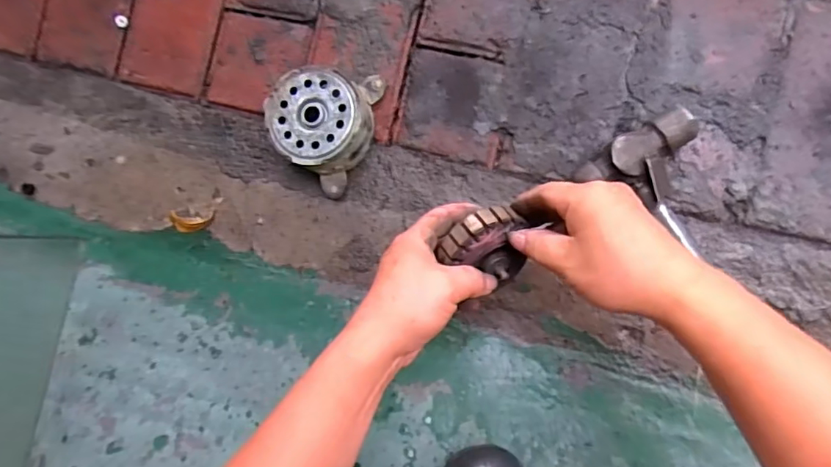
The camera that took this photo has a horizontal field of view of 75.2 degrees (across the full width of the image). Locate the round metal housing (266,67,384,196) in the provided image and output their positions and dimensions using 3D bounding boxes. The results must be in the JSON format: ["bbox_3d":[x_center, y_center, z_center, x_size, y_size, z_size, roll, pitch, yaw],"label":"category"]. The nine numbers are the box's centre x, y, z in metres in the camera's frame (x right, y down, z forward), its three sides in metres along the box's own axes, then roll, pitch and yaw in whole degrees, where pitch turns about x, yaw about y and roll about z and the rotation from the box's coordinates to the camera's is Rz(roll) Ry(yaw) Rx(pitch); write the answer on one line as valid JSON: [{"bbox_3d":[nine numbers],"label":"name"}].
[{"bbox_3d":[-0.099,-0.108,0.569,0.104,0.061,0.125,8,90,10],"label":"round metal housing"}]

